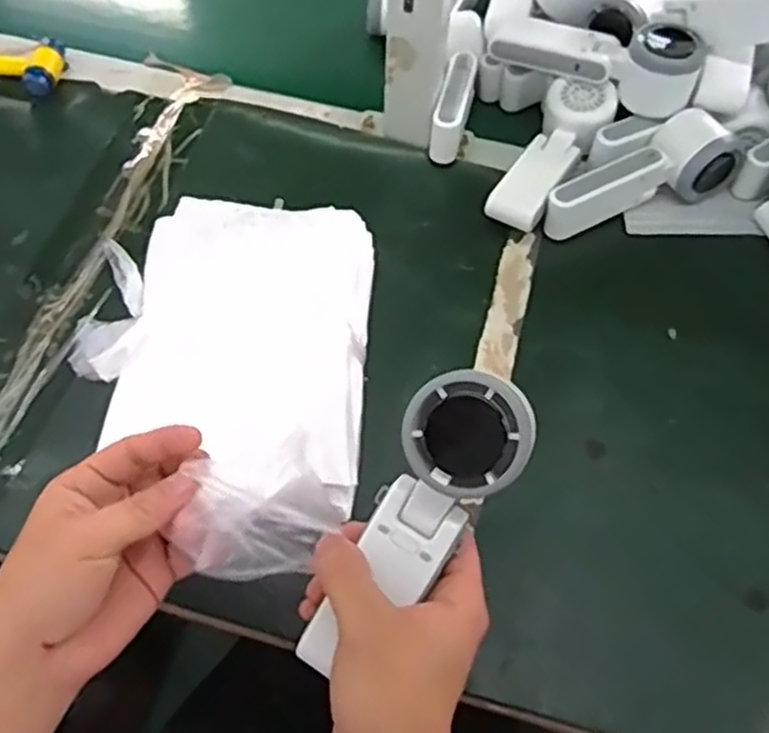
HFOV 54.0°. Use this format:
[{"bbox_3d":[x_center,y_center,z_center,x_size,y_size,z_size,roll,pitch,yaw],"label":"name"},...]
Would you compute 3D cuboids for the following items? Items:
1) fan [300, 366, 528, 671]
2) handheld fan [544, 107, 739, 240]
[{"bbox_3d":[0.012,0.074,0.356,0.054,0.026,0.159,35,102,17],"label":"fan"},{"bbox_3d":[0.207,-0.144,0.596,0.162,0.057,0.056,-30,65,-18],"label":"handheld fan"}]

